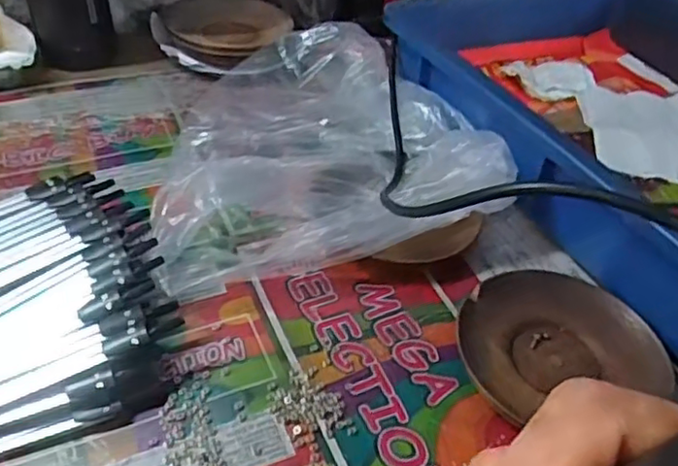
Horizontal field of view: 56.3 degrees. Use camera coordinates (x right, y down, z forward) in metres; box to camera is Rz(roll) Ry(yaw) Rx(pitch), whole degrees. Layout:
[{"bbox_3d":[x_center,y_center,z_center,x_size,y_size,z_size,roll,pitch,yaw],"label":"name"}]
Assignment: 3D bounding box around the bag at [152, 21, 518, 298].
[{"bbox_3d":[-0.027,-0.078,0.468,0.231,0.058,0.251,-11,46,-16],"label":"bag"}]

